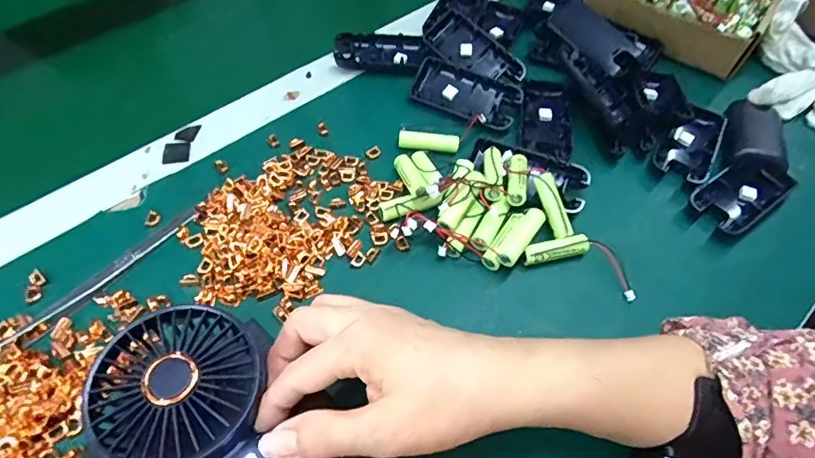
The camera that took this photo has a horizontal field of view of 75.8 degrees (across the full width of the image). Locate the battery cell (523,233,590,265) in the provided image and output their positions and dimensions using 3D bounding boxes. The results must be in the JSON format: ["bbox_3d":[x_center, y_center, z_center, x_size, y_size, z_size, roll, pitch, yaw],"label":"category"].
[{"bbox_3d":[0.105,0.015,0.375,0.050,0.014,0.014,-14,56,-10],"label":"battery cell"}]

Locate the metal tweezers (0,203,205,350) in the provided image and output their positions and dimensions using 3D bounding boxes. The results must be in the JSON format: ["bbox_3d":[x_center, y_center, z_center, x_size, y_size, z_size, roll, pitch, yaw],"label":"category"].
[{"bbox_3d":[-0.197,0.029,0.352,0.017,0.004,0.145,34,61,21],"label":"metal tweezers"}]

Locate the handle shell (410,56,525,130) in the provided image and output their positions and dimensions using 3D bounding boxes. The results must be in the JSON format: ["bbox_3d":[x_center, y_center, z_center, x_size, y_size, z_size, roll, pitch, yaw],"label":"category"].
[{"bbox_3d":[0.050,-0.119,0.452,0.092,0.014,0.045,28,59,18],"label":"handle shell"}]

